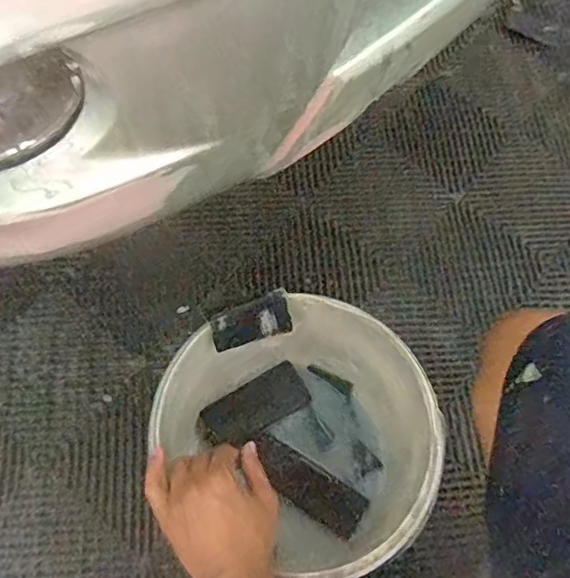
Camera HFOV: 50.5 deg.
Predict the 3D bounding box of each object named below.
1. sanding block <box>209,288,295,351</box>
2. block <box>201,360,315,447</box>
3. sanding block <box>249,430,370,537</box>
[{"bbox_3d":[-0.039,0.039,0.680,0.088,0.056,0.023,-19,46,-15],"label":"sanding block"},{"bbox_3d":[-0.041,0.162,0.827,0.149,0.016,0.068,-28,71,-14],"label":"block"},{"bbox_3d":[0.028,0.251,0.785,0.163,0.008,0.060,36,69,13],"label":"sanding block"}]

